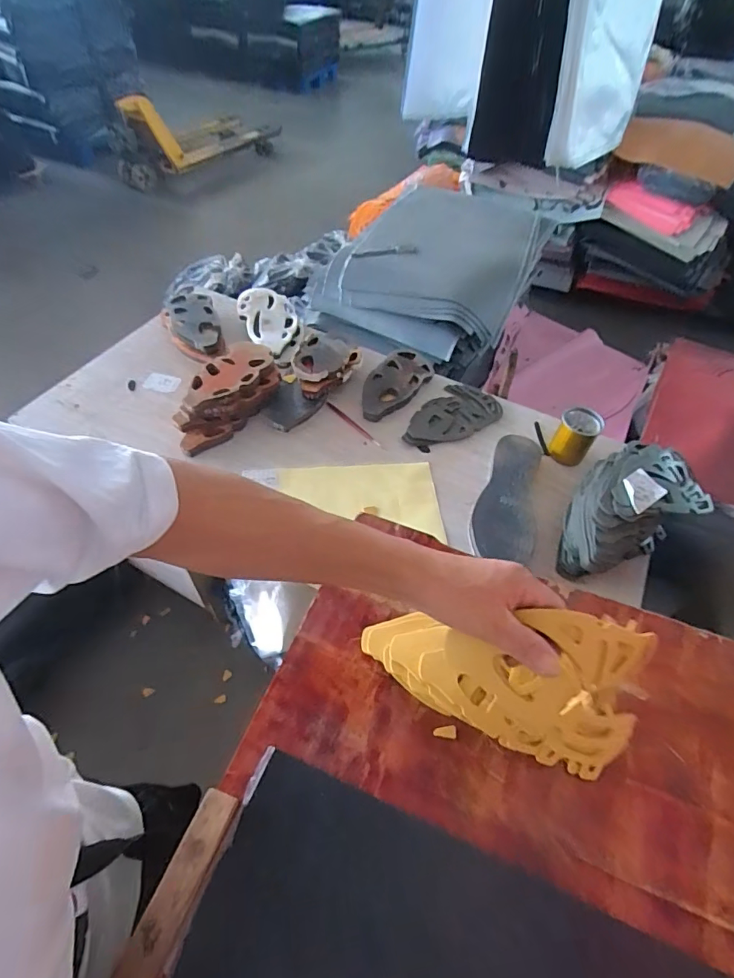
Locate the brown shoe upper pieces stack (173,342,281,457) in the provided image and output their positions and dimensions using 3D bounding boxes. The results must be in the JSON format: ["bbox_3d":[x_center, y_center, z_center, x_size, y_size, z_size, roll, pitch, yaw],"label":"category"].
[{"bbox_3d":[-0.274,-0.180,0.942,0.124,0.100,0.229,31,57,20],"label":"brown shoe upper pieces stack"}]

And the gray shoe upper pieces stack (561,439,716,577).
[{"bbox_3d":[0.411,0.027,0.778,0.239,0.162,0.164,-23,57,-19],"label":"gray shoe upper pieces stack"}]

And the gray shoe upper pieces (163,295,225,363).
[{"bbox_3d":[-0.402,-0.370,1.108,0.119,0.056,0.232,-16,55,-15],"label":"gray shoe upper pieces"}]

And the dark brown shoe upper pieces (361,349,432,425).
[{"bbox_3d":[0.057,-0.228,1.033,0.108,0.020,0.219,28,56,18],"label":"dark brown shoe upper pieces"}]

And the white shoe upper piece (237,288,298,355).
[{"bbox_3d":[-0.230,-0.406,1.125,0.124,0.022,0.237,-15,55,-14],"label":"white shoe upper piece"}]

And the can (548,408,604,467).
[{"bbox_3d":[0.402,-0.103,0.927,0.076,0.094,0.068,30,57,19],"label":"can"}]

